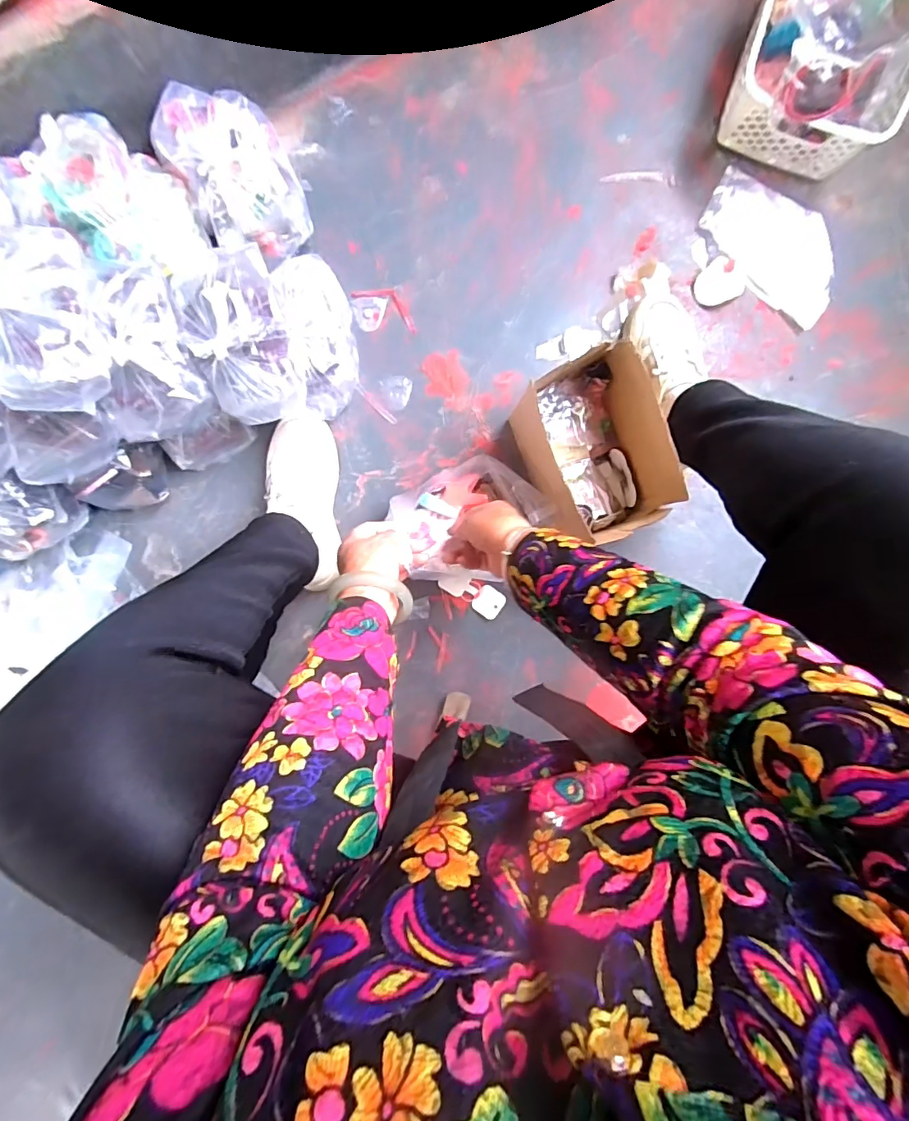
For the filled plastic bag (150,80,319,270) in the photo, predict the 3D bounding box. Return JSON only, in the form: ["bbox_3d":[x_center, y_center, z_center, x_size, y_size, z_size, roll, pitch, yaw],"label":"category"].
[{"bbox_3d":[-0.264,-0.465,0.608,0.131,0.119,0.166,-30,91,-4],"label":"filled plastic bag"}]

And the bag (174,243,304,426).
[{"bbox_3d":[-0.243,-0.250,0.549,0.109,0.103,0.163,-14,90,-4],"label":"bag"}]

